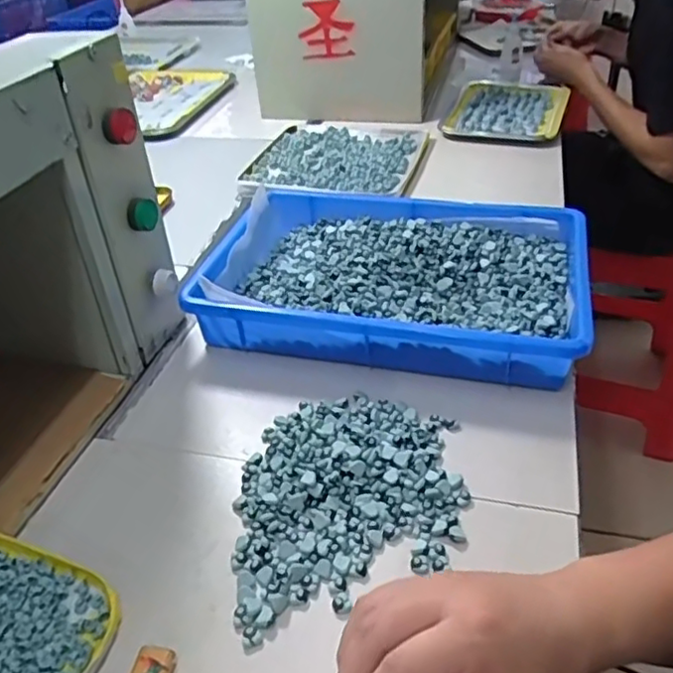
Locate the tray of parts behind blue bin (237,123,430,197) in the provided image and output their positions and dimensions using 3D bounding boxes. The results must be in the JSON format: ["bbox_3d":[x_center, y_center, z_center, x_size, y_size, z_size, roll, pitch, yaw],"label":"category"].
[{"bbox_3d":[0.002,-0.274,0.969,0.242,0.014,0.264,7,37,14],"label":"tray of parts behind blue bin"}]

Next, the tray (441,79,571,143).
[{"bbox_3d":[0.288,-0.383,1.074,0.182,0.021,0.260,9,38,16],"label":"tray"}]

